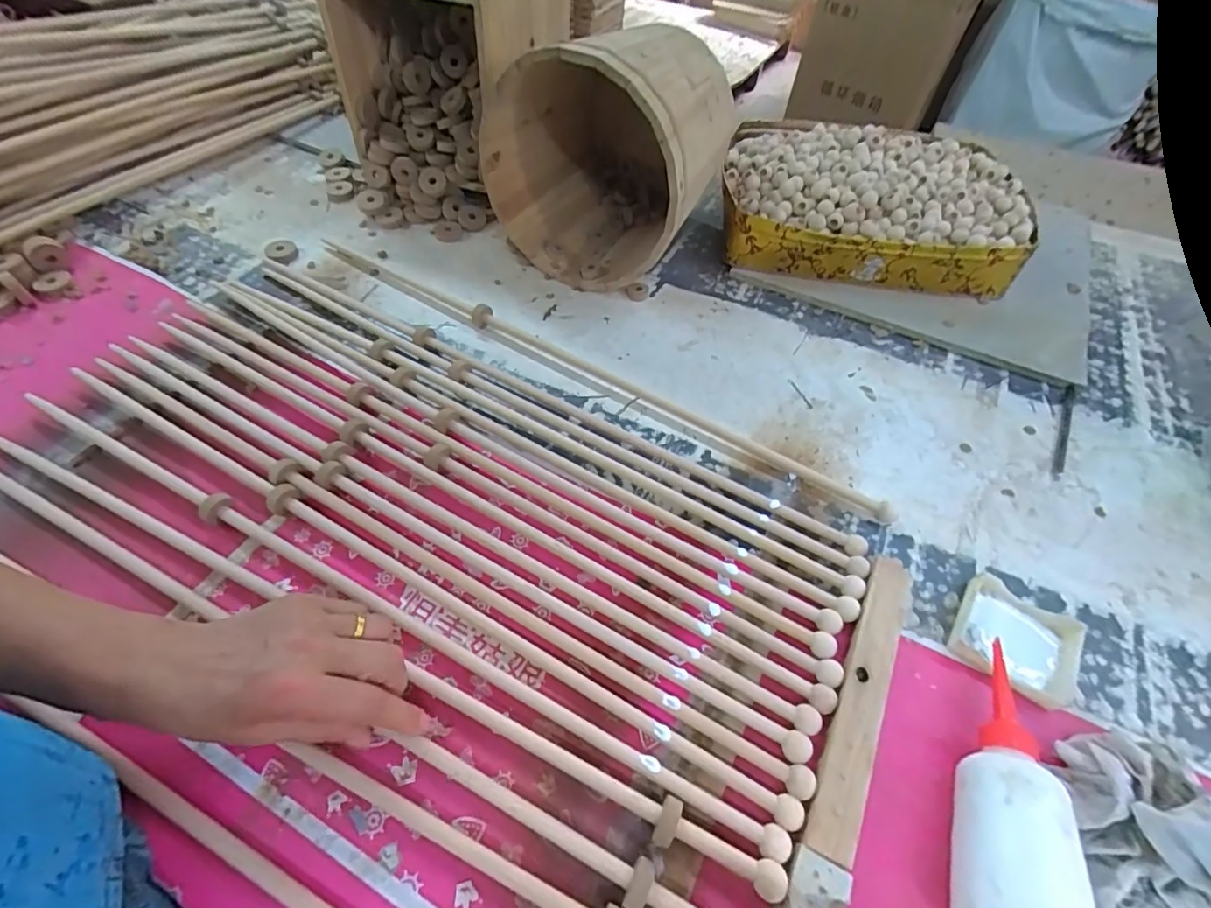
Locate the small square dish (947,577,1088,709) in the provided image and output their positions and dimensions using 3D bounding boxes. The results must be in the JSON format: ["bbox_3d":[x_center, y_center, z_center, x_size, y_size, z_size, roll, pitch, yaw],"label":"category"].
[{"bbox_3d":[0.309,0.141,0.392,0.078,0.018,0.072,30,59,18],"label":"small square dish"}]

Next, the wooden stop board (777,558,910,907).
[{"bbox_3d":[0.168,0.179,0.351,0.032,0.020,0.248,25,58,15],"label":"wooden stop board"}]

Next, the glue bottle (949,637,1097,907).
[{"bbox_3d":[0.239,0.198,0.319,0.055,0.063,0.175,16,56,9],"label":"glue bottle"}]

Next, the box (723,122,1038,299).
[{"bbox_3d":[0.338,-0.334,0.691,0.359,0.096,0.281,9,55,4],"label":"box"}]

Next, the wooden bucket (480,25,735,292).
[{"bbox_3d":[0.008,-0.353,0.612,0.236,0.231,0.218,21,57,12],"label":"wooden bucket"}]

